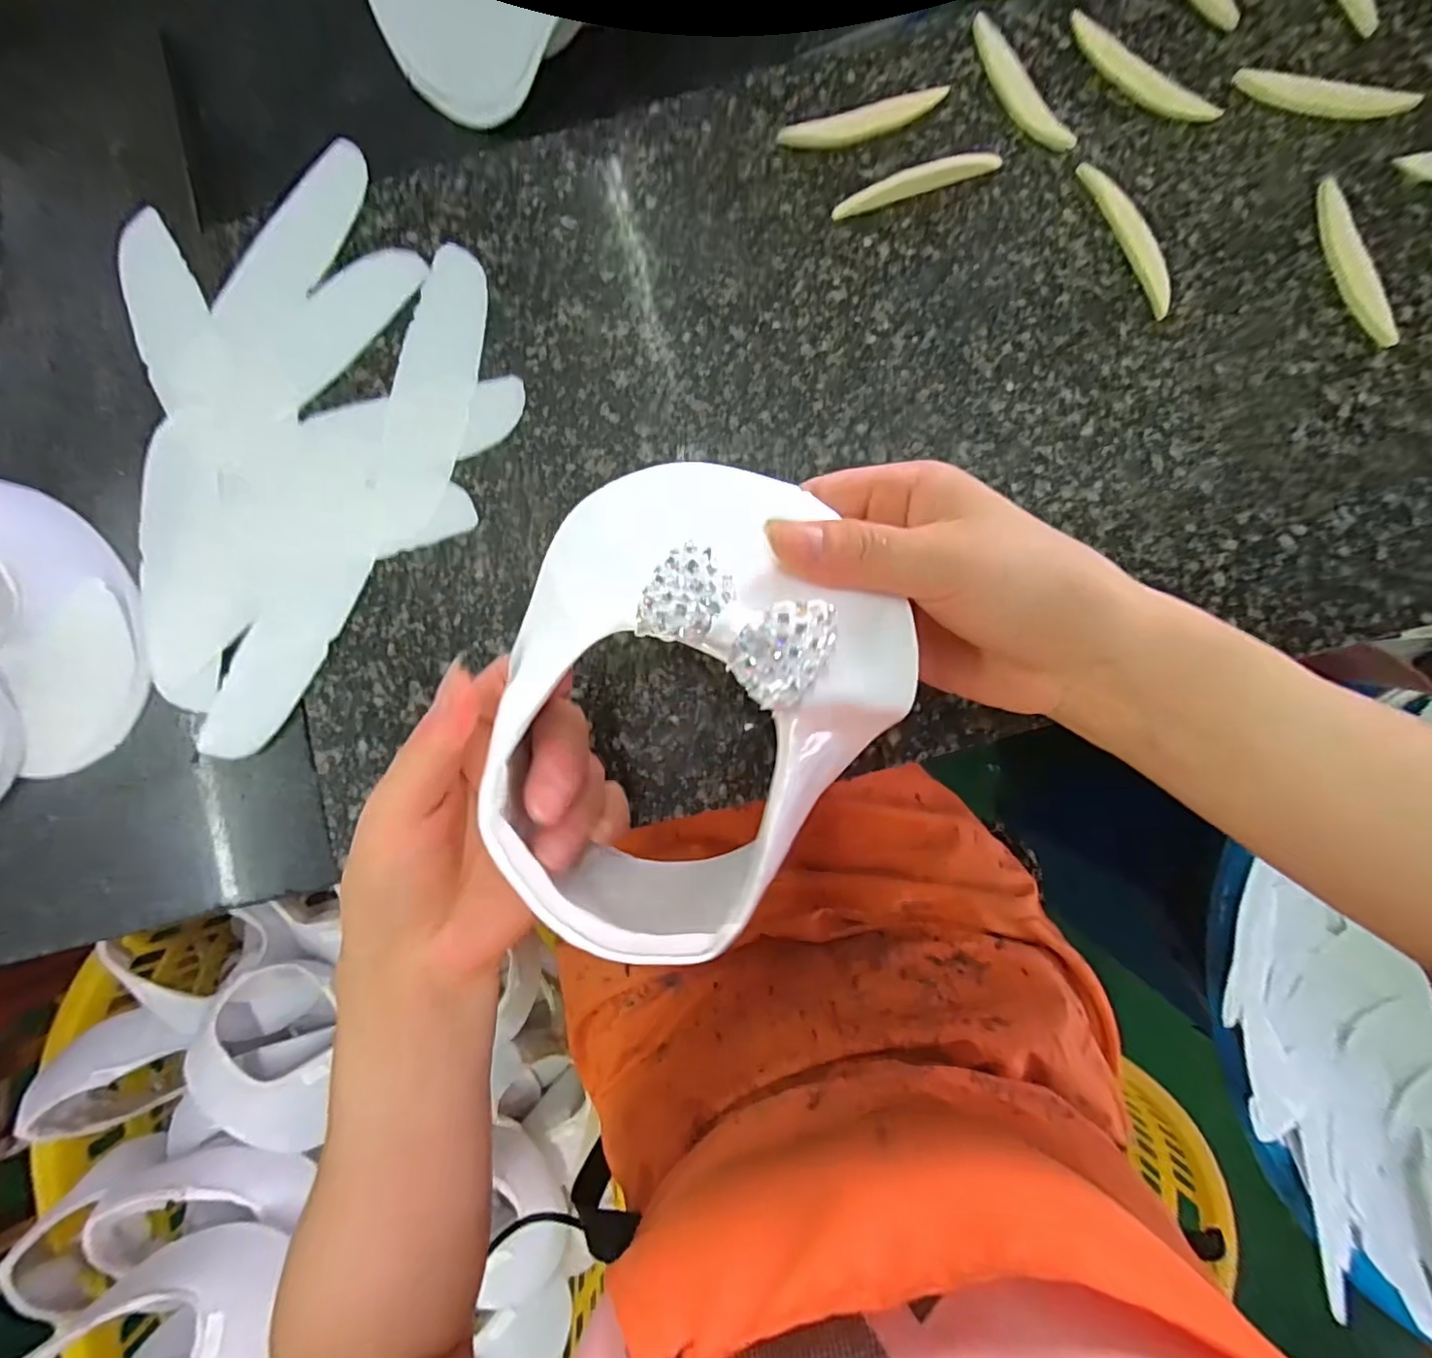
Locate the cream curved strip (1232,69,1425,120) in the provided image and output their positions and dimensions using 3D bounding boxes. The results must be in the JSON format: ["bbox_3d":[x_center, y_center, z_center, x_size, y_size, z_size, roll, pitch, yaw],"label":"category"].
[{"bbox_3d":[0.280,-0.268,0.282,0.077,0.006,0.013,15,90,3],"label":"cream curved strip"}]

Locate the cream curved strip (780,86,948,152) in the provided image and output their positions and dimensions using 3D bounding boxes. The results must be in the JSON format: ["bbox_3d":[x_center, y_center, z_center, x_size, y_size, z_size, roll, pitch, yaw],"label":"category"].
[{"bbox_3d":[0.071,-0.268,0.296,0.079,0.004,0.017,-16,88,3],"label":"cream curved strip"}]

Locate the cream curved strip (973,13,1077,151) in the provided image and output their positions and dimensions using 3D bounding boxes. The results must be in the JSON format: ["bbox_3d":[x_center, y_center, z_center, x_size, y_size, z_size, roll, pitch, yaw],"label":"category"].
[{"bbox_3d":[0.144,-0.282,0.294,0.015,0.004,0.076,-32,87,2],"label":"cream curved strip"}]

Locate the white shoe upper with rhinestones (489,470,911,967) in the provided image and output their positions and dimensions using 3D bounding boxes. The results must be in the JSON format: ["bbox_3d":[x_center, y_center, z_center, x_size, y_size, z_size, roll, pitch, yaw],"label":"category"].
[{"bbox_3d":[-0.015,0.005,0.203,0.121,0.044,0.155,39,91,3],"label":"white shoe upper with rhinestones"}]

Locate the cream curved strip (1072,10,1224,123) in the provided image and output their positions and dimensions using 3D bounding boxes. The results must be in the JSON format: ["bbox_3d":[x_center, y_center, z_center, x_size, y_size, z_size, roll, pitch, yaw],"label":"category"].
[{"bbox_3d":[0.199,-0.284,0.288,0.081,0.004,0.018,41,91,3],"label":"cream curved strip"}]

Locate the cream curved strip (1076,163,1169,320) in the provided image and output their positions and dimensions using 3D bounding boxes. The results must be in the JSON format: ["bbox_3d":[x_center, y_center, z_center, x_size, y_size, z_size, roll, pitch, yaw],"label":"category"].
[{"bbox_3d":[0.195,-0.207,0.287,0.013,0.006,0.080,-26,87,2],"label":"cream curved strip"}]

